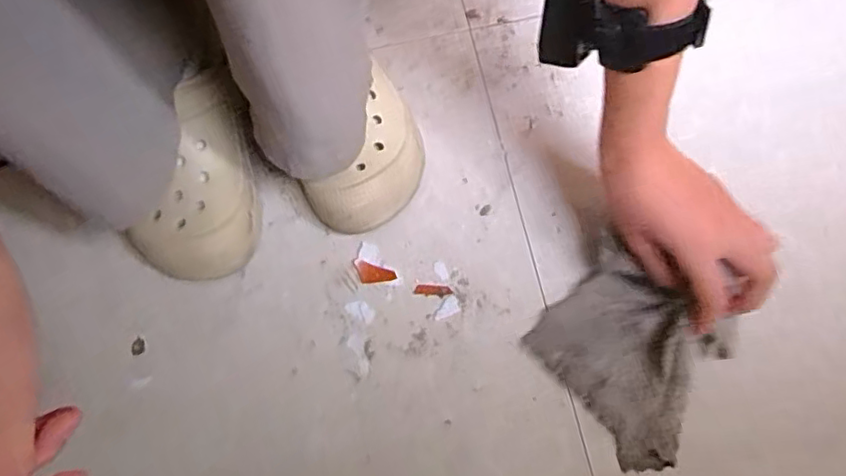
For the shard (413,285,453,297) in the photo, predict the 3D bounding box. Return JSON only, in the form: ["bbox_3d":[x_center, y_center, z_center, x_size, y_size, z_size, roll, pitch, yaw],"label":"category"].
[{"bbox_3d":[0.008,0.040,0.464,0.029,0.004,0.008,3,70,4],"label":"shard"}]

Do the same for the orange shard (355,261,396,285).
[{"bbox_3d":[-0.038,0.029,0.469,0.032,0.004,0.016,17,71,9],"label":"orange shard"}]

